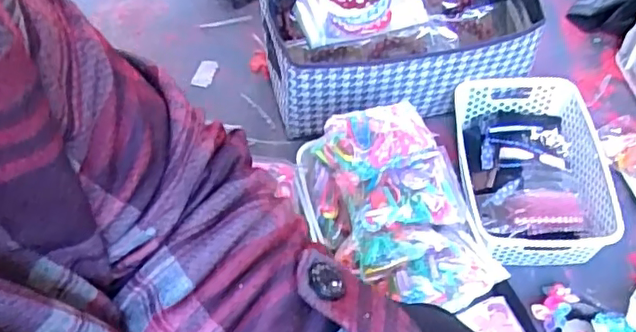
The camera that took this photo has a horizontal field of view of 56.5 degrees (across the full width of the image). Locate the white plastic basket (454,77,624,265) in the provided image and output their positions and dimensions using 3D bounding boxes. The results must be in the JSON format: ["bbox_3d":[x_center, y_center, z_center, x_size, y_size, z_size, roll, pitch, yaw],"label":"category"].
[{"bbox_3d":[0.310,0.005,0.876,0.200,0.081,0.287,1,54,3],"label":"white plastic basket"}]

